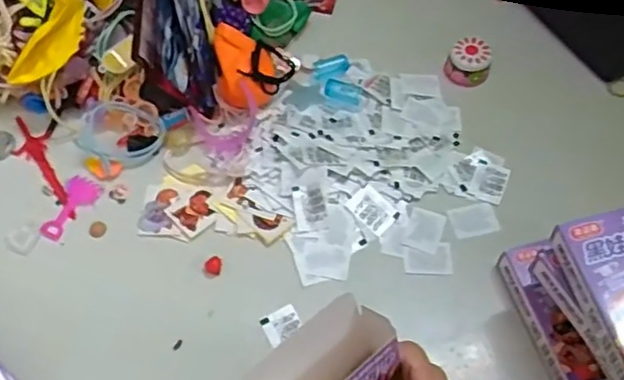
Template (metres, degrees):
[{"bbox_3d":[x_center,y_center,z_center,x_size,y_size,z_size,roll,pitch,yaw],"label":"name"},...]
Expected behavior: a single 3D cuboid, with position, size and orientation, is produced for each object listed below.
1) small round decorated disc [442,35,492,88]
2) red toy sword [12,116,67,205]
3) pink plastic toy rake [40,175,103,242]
[{"bbox_3d":[0.123,-0.100,0.499,0.033,0.021,0.034,1,59,-1],"label":"small round decorated disc"},{"bbox_3d":[-0.196,-0.015,0.462,0.023,0.004,0.100,-26,63,-16],"label":"red toy sword"},{"bbox_3d":[-0.167,0.013,0.444,0.027,0.004,0.048,14,60,7],"label":"pink plastic toy rake"}]

